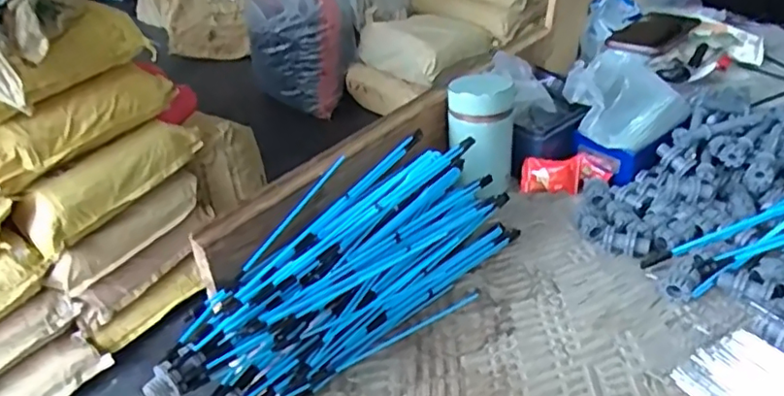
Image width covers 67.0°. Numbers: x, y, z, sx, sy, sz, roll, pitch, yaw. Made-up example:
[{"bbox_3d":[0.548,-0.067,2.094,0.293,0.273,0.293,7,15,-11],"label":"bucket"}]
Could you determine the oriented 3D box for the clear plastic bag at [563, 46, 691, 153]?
[{"bbox_3d":[0.239,-0.103,0.620,0.108,0.063,0.096,-27,39,-29],"label":"clear plastic bag"}]

